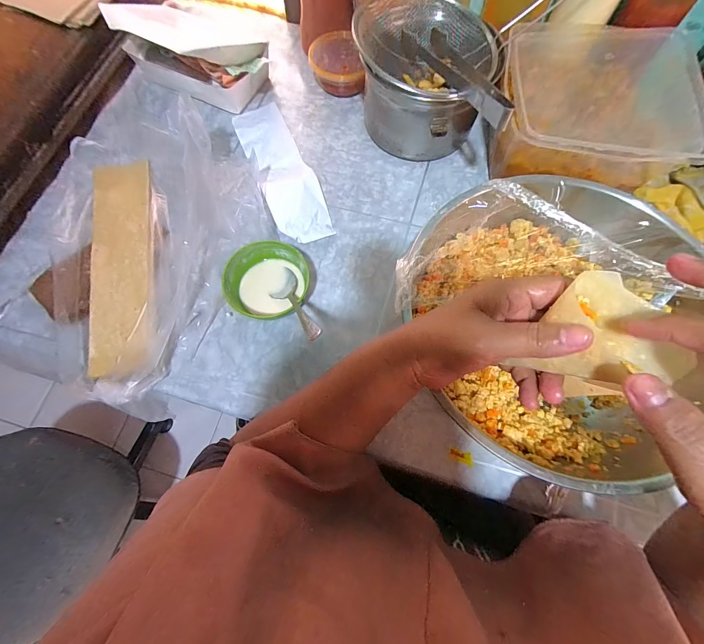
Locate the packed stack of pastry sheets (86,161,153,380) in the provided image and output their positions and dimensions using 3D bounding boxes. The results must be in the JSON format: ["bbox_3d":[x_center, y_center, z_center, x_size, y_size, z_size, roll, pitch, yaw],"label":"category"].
[{"bbox_3d":[-0.282,-0.079,0.388,0.081,0.031,0.291,-14,72,-3],"label":"packed stack of pastry sheets"}]

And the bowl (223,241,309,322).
[{"bbox_3d":[-0.096,-0.045,0.370,0.085,0.046,0.083,0,72,1],"label":"bowl"}]

